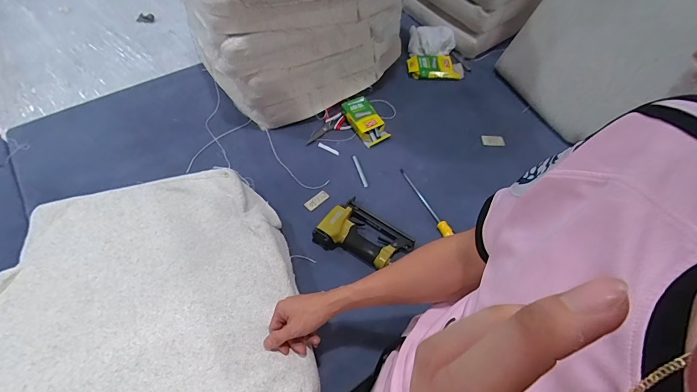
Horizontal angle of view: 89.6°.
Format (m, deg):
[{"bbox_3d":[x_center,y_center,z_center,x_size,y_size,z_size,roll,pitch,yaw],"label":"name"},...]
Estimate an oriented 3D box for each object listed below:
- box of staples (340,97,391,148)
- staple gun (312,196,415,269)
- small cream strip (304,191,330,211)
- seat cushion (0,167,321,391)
[{"bbox_3d":[0.047,-0.208,0.956,0.073,0.027,0.151,-28,76,-20],"label":"box of staples"},{"bbox_3d":[0.034,0.092,0.777,0.180,0.046,0.139,36,62,18],"label":"staple gun"},{"bbox_3d":[-0.077,0.010,0.852,0.031,0.008,0.062,39,63,19],"label":"small cream strip"},{"bbox_3d":[-0.355,0.202,0.621,0.501,0.081,0.506,-15,60,-13],"label":"seat cushion"}]

